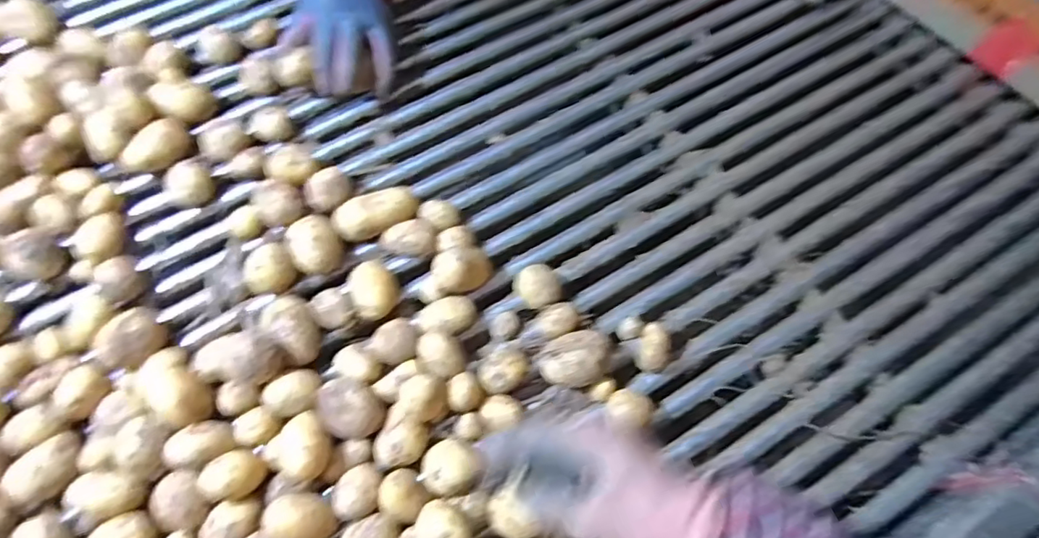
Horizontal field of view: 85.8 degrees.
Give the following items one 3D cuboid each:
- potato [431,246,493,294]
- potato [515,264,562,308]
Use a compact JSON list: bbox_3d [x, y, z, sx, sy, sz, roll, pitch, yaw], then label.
[{"bbox_3d":[-0.052,0.000,0.508,0.053,0.041,0.037,-18,69,-11],"label":"potato"},{"bbox_3d":[0.018,0.017,0.512,0.034,0.025,0.041,-33,72,-15],"label":"potato"}]

